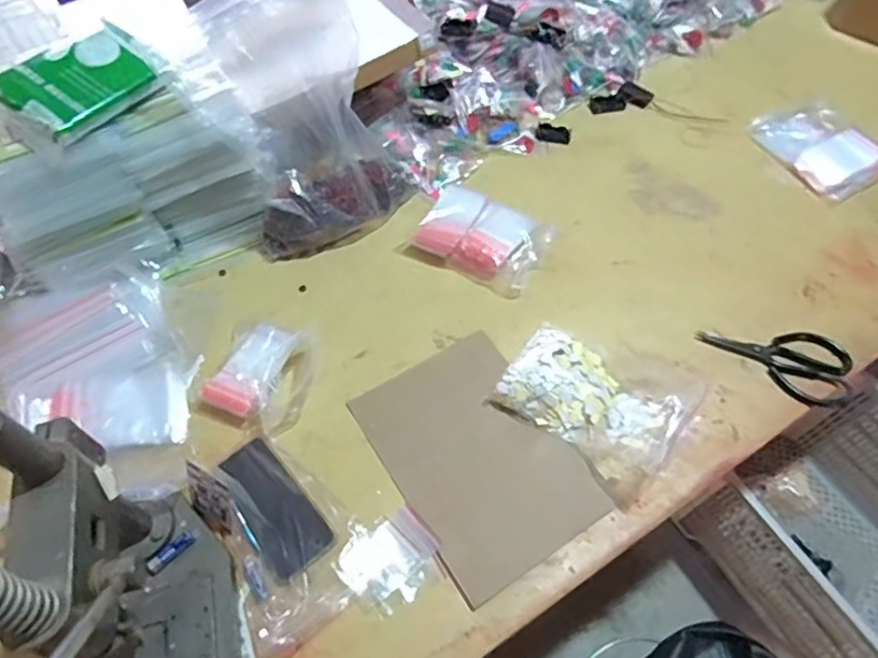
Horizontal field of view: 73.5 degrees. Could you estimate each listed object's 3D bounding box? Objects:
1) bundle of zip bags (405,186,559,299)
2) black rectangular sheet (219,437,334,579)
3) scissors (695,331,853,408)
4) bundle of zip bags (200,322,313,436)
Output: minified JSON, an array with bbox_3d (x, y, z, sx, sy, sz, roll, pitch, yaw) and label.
[{"bbox_3d":[0.065,-0.138,0.862,0.180,0.036,0.150,26,60,17],"label":"bundle of zip bags"},{"bbox_3d":[-0.180,0.189,0.641,0.066,0.007,0.149,-26,63,-34],"label":"black rectangular sheet"},{"bbox_3d":[0.432,0.043,0.752,0.188,0.010,0.096,10,57,7],"label":"scissors"},{"bbox_3d":[-0.221,0.053,0.732,0.117,0.048,0.145,6,57,5],"label":"bundle of zip bags"}]

